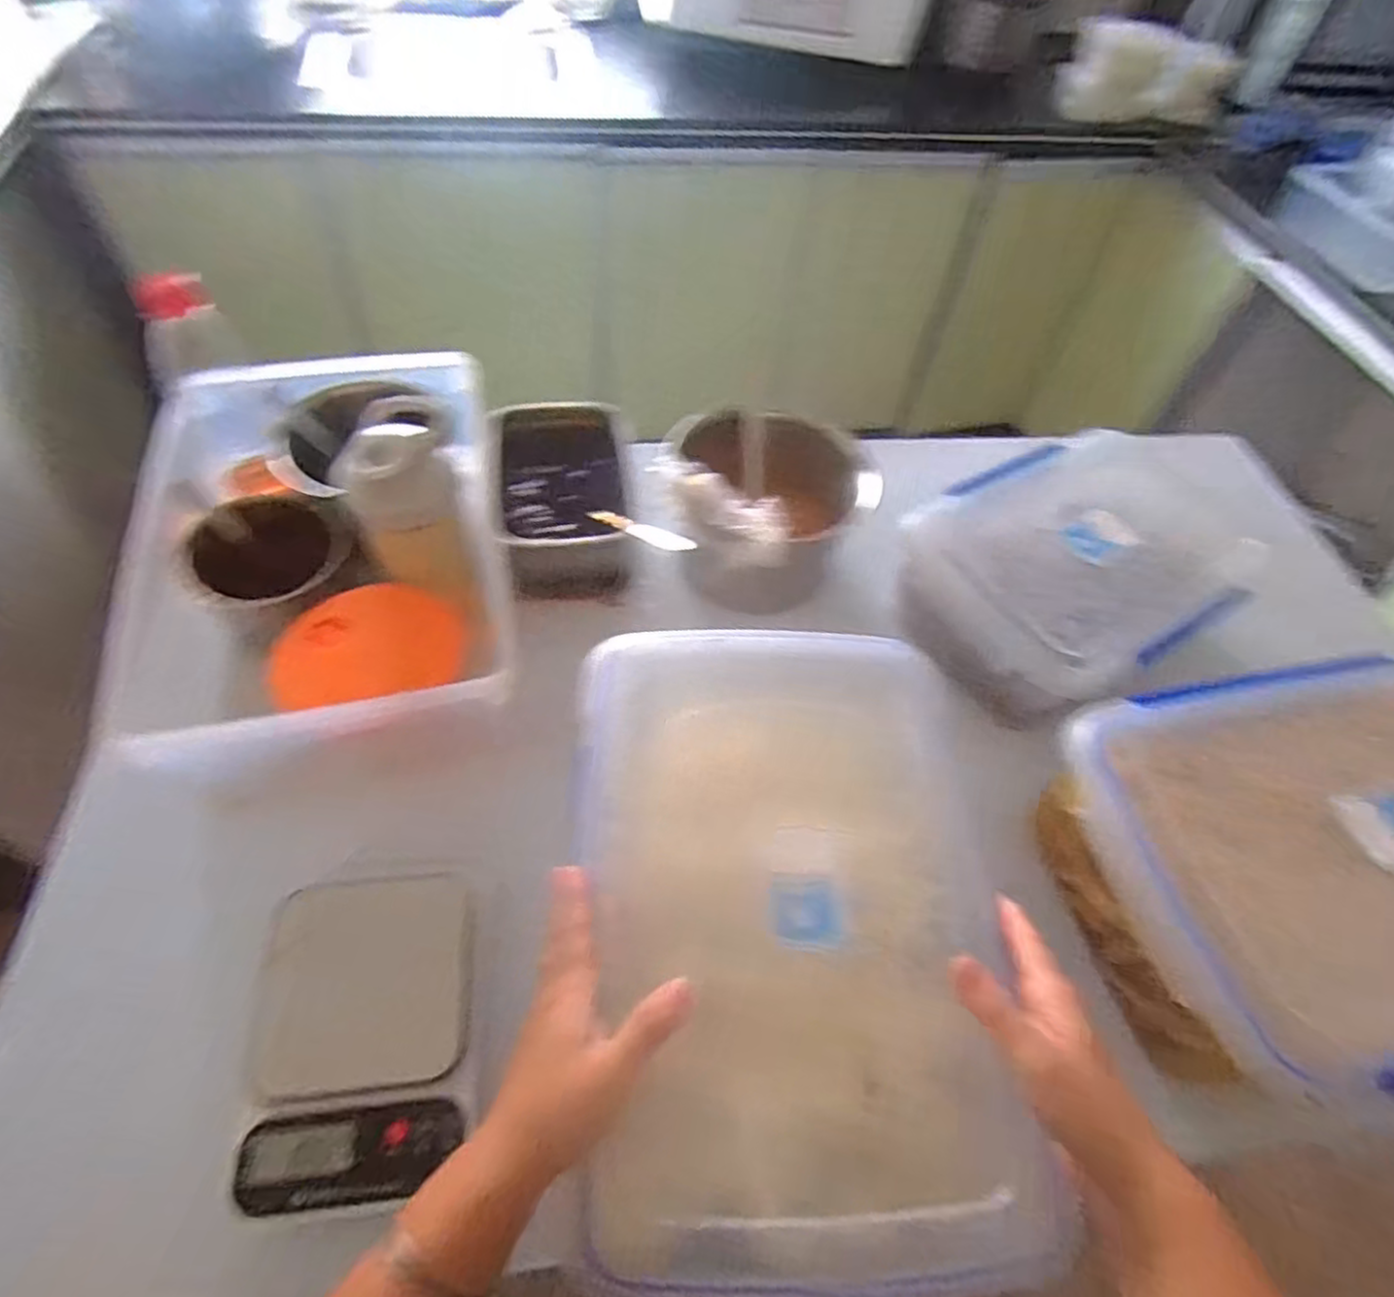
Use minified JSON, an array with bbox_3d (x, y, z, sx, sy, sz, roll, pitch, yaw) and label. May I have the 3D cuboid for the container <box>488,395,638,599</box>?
[{"bbox_3d":[-0.125,-0.143,0.699,0.127,0.087,0.183,-7,57,-10],"label":"container"}]

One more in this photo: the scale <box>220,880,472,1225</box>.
[{"bbox_3d":[-0.200,0.233,0.443,0.122,0.034,0.176,1,56,-12],"label":"scale"}]

